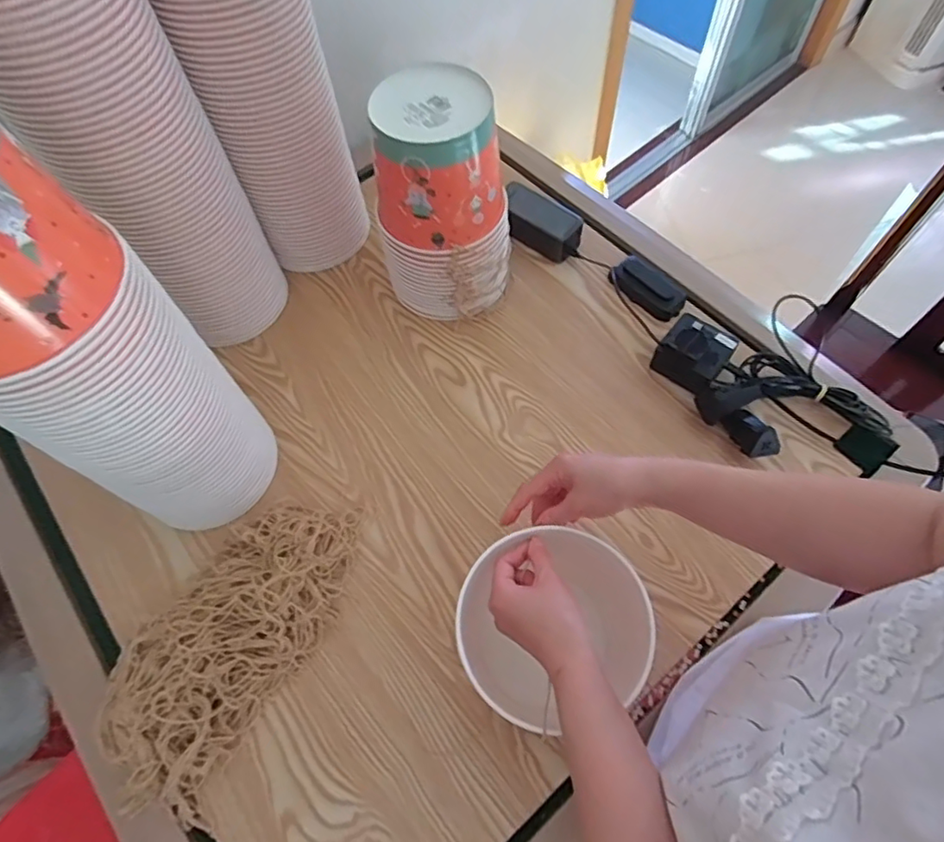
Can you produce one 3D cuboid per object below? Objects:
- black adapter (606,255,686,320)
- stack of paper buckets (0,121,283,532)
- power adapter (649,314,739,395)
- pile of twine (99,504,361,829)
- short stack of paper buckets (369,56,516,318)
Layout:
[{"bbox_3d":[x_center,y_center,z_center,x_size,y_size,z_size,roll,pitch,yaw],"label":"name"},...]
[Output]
[{"bbox_3d":[0.236,-0.180,0.777,0.047,0.030,0.102,-38,68,-16],"label":"black adapter"},{"bbox_3d":[-0.313,-0.042,0.497,0.136,0.445,0.140,-18,64,-7],"label":"stack of paper buckets"},{"bbox_3d":[0.271,-0.080,0.712,0.075,0.057,0.069,37,70,19],"label":"power adapter"},{"bbox_3d":[-0.243,0.213,0.580,0.149,0.063,0.319,27,67,15],"label":"pile of twine"},{"bbox_3d":[-0.031,-0.257,0.706,0.149,0.266,0.139,0,63,2],"label":"short stack of paper buckets"}]

